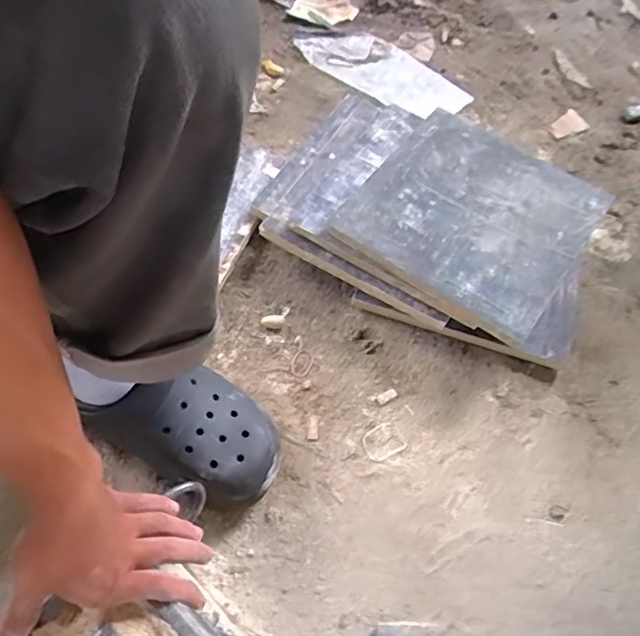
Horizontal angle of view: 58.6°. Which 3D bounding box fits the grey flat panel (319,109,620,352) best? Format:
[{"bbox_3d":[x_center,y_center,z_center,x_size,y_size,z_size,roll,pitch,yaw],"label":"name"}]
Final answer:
[{"bbox_3d":[0.178,-0.123,0.665,0.244,0.020,0.247,33,67,14],"label":"grey flat panel"}]

